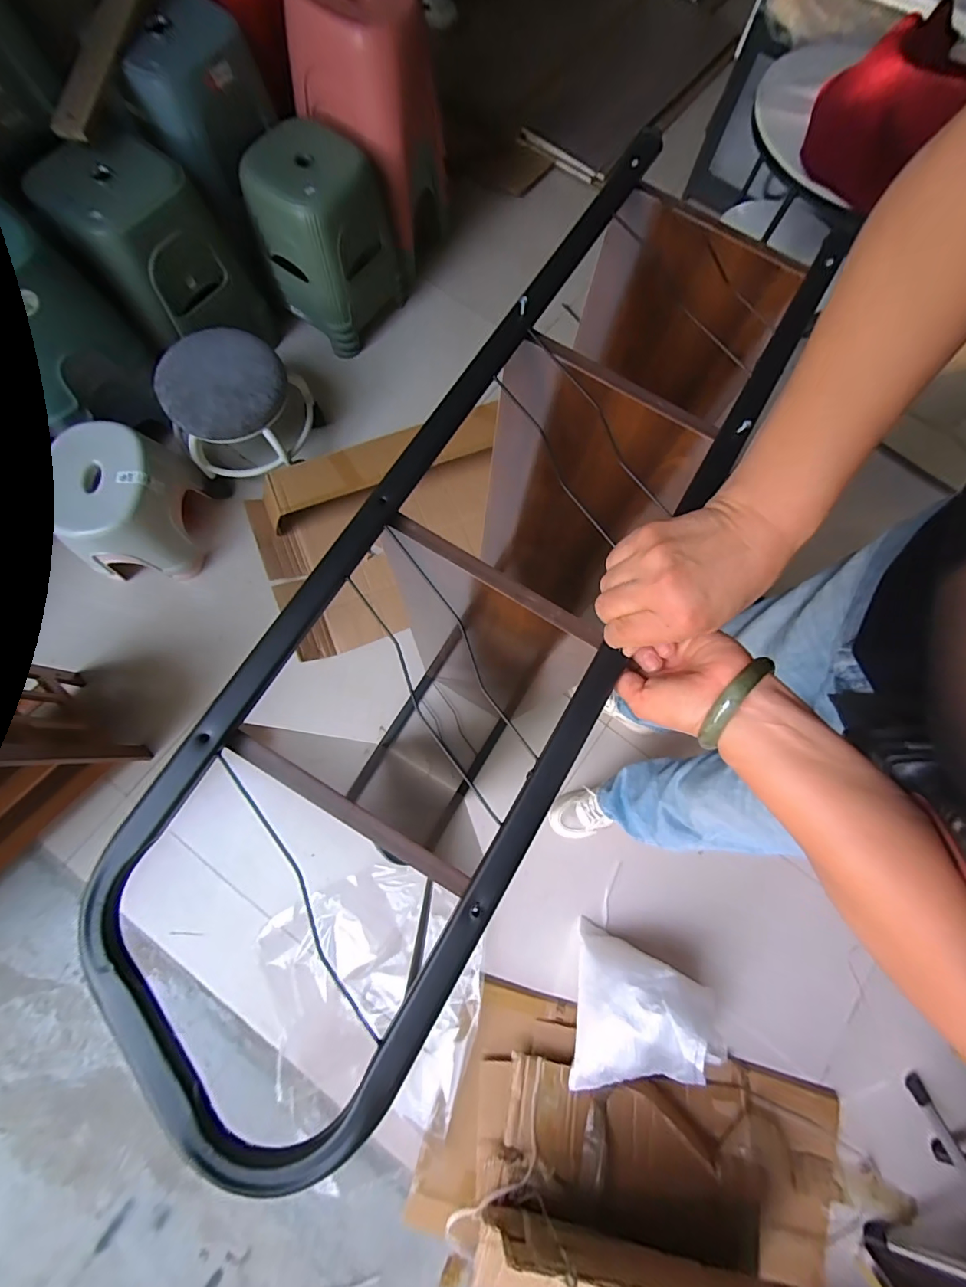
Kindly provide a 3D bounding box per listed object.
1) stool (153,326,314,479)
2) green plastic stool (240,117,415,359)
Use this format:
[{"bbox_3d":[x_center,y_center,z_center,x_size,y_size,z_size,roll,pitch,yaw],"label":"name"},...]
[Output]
[{"bbox_3d":[-0.607,-0.568,1.172,0.276,0.247,0.275,1,77,-3],"label":"stool"},{"bbox_3d":[-0.400,-1.063,1.238,0.246,0.347,0.310,35,77,5],"label":"green plastic stool"}]

